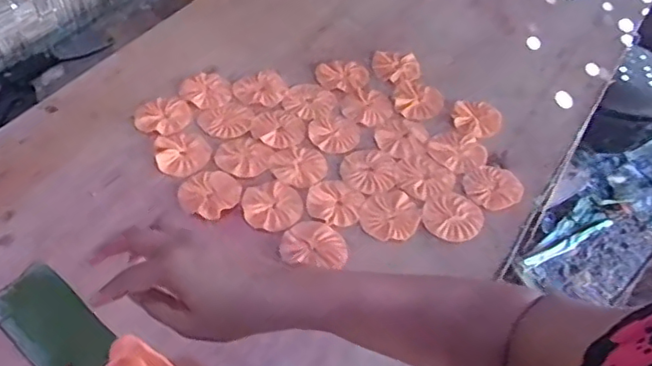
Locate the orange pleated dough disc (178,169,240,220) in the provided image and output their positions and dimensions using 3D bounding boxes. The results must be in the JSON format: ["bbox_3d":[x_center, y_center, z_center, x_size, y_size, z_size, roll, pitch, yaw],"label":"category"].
[{"bbox_3d":[-0.147,0.011,0.750,0.076,0.006,0.072,3,51,-3],"label":"orange pleated dough disc"}]

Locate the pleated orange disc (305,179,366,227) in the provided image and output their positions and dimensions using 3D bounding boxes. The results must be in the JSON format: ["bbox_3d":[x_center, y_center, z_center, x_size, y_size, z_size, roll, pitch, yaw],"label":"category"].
[{"bbox_3d":[0.011,0.022,0.759,0.069,0.005,0.069,3,51,-3],"label":"pleated orange disc"}]

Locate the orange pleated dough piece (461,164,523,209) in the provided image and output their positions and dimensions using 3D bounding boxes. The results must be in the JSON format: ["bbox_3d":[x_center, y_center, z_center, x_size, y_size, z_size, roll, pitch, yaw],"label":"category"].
[{"bbox_3d":[0.222,0.005,0.792,0.073,0.006,0.071,3,51,-3],"label":"orange pleated dough piece"}]

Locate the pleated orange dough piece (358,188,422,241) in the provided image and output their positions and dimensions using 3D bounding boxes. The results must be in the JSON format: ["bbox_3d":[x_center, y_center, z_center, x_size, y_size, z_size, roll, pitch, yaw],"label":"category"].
[{"bbox_3d":[0.081,0.039,0.753,0.072,0.005,0.084,28,54,17],"label":"pleated orange dough piece"}]

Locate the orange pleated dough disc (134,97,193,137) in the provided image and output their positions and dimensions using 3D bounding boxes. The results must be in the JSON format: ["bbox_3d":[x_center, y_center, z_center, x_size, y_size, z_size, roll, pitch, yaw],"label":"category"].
[{"bbox_3d":[-0.224,-0.091,0.825,0.075,0.007,0.068,-13,53,-15],"label":"orange pleated dough disc"}]

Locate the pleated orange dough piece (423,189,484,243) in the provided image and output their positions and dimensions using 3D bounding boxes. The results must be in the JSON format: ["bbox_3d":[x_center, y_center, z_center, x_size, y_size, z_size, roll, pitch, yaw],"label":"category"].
[{"bbox_3d":[0.162,0.042,0.759,0.075,0.004,0.072,-31,60,-27],"label":"pleated orange dough piece"}]

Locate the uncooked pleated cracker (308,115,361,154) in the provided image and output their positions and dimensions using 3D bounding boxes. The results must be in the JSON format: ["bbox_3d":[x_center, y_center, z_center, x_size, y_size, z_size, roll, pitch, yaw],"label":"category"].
[{"bbox_3d":[0.014,-0.069,0.836,0.072,0.006,0.067,-9,52,-13],"label":"uncooked pleated cracker"}]

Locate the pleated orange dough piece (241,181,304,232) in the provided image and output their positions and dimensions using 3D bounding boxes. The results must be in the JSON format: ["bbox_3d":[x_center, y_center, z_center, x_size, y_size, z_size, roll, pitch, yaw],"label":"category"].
[{"bbox_3d":[-0.067,0.026,0.746,0.073,0.004,0.075,2,51,-3],"label":"pleated orange dough piece"}]

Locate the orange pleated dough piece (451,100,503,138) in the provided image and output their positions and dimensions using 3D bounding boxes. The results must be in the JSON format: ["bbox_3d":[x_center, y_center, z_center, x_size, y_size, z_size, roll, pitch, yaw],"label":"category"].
[{"bbox_3d":[0.223,-0.097,0.876,0.074,0.010,0.074,13,51,5],"label":"orange pleated dough piece"}]

